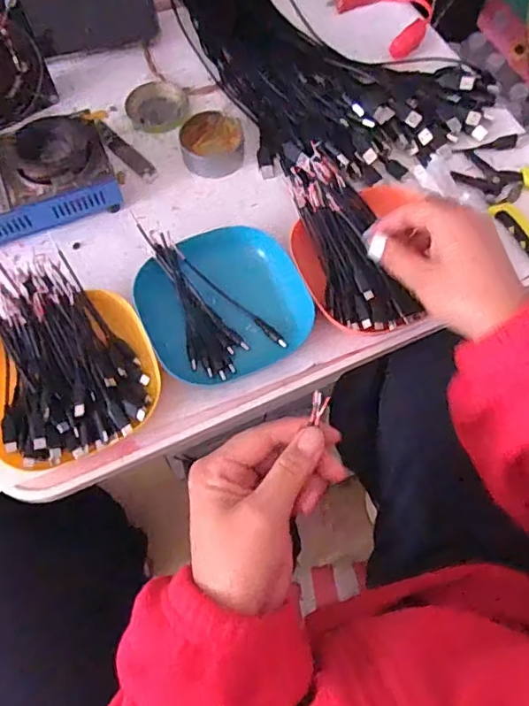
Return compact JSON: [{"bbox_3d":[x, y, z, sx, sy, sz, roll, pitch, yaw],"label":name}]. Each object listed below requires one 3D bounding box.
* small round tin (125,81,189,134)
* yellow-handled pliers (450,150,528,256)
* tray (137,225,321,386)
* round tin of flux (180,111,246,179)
[{"bbox_3d":[-0.115,-0.265,0.586,0.065,0.011,0.063,0,68,0],"label":"small round tin"},{"bbox_3d":[0.250,-0.144,0.516,0.146,0.011,0.114,33,71,12],"label":"yellow-handled pliers"},{"bbox_3d":[-0.035,-0.043,0.473,0.136,0.034,0.129,-24,70,-9],"label":"tray"},{"bbox_3d":[-0.052,-0.211,0.547,0.061,0.024,0.061,0,68,0],"label":"round tin of flux"}]

